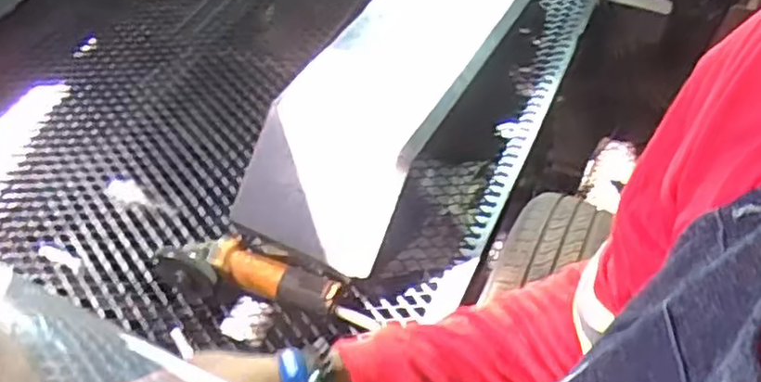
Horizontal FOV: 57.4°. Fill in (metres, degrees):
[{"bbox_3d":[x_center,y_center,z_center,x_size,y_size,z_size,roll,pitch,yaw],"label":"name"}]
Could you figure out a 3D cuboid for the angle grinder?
[{"bbox_3d":[-0.212,0.133,1.108,0.302,0.092,0.084,10,49,9],"label":"angle grinder"}]

